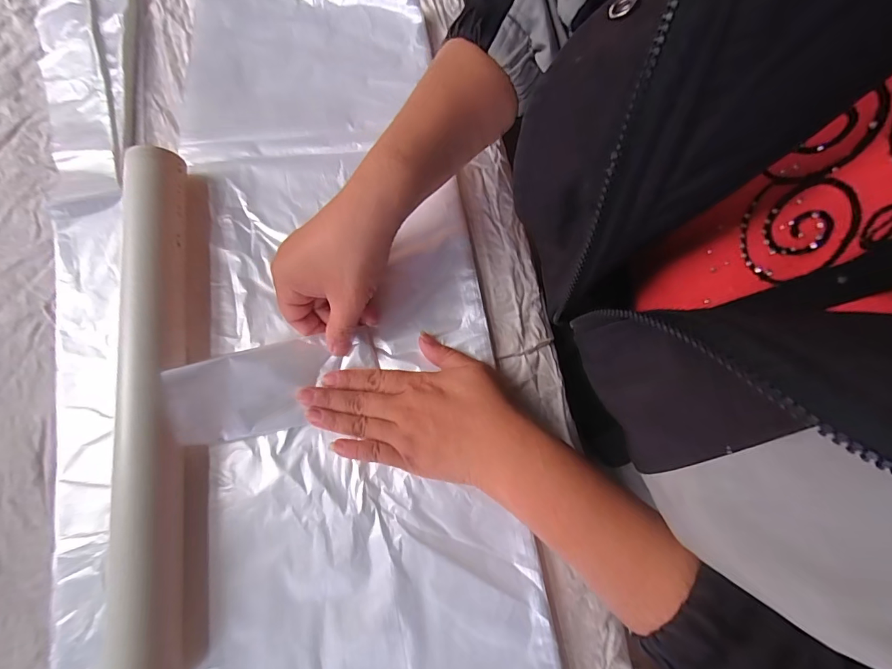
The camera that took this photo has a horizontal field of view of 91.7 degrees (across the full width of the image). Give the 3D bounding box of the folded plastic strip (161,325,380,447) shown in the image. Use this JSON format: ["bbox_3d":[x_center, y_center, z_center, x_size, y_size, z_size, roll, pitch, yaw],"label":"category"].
[{"bbox_3d":[-0.117,0.037,0.305,0.136,0.012,0.060,-13,103,-21],"label":"folded plastic strip"}]

